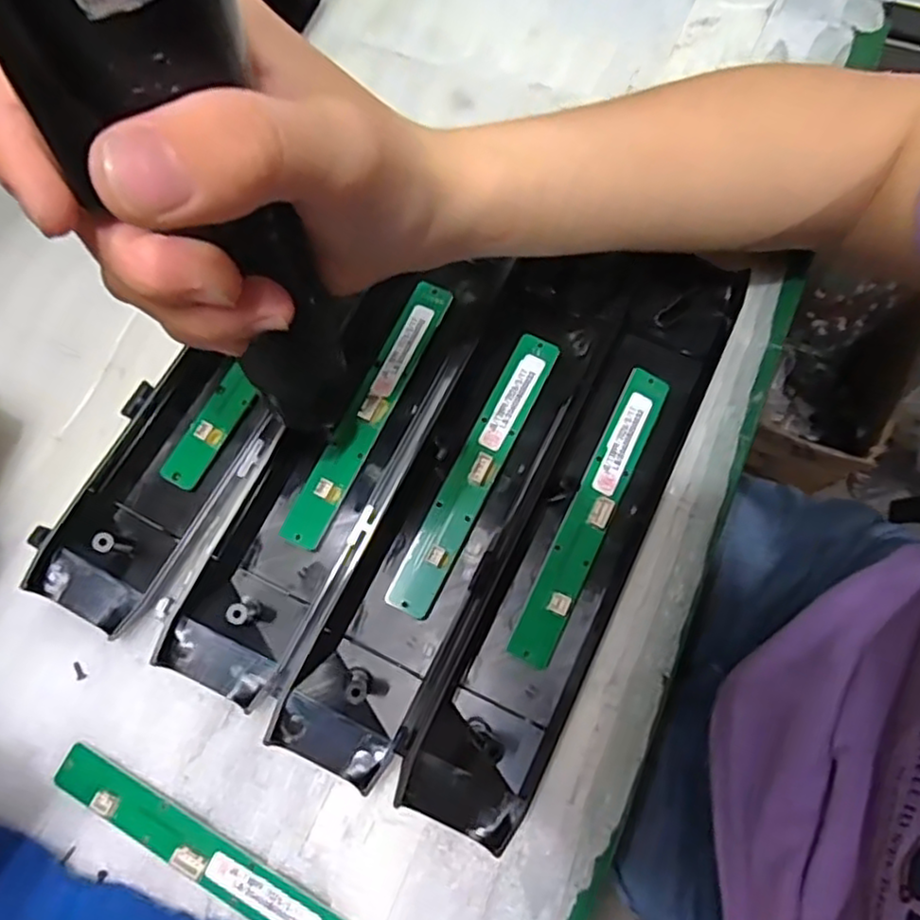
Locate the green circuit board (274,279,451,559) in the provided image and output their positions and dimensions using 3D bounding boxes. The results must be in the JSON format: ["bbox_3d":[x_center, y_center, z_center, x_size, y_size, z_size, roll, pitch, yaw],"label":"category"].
[{"bbox_3d":[-0.041,-0.023,0.317,0.018,0.011,0.137,25,76,9],"label":"green circuit board"}]

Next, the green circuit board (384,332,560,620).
[{"bbox_3d":[0.008,0.004,0.306,0.019,0.007,0.137,26,76,9],"label":"green circuit board"}]

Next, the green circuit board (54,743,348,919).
[{"bbox_3d":[-0.104,0.157,0.273,0.136,0.004,0.019,28,77,9],"label":"green circuit board"}]

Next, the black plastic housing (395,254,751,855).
[{"bbox_3d":[0.057,0.022,0.298,0.051,0.021,0.273,25,76,8],"label":"black plastic housing"}]

